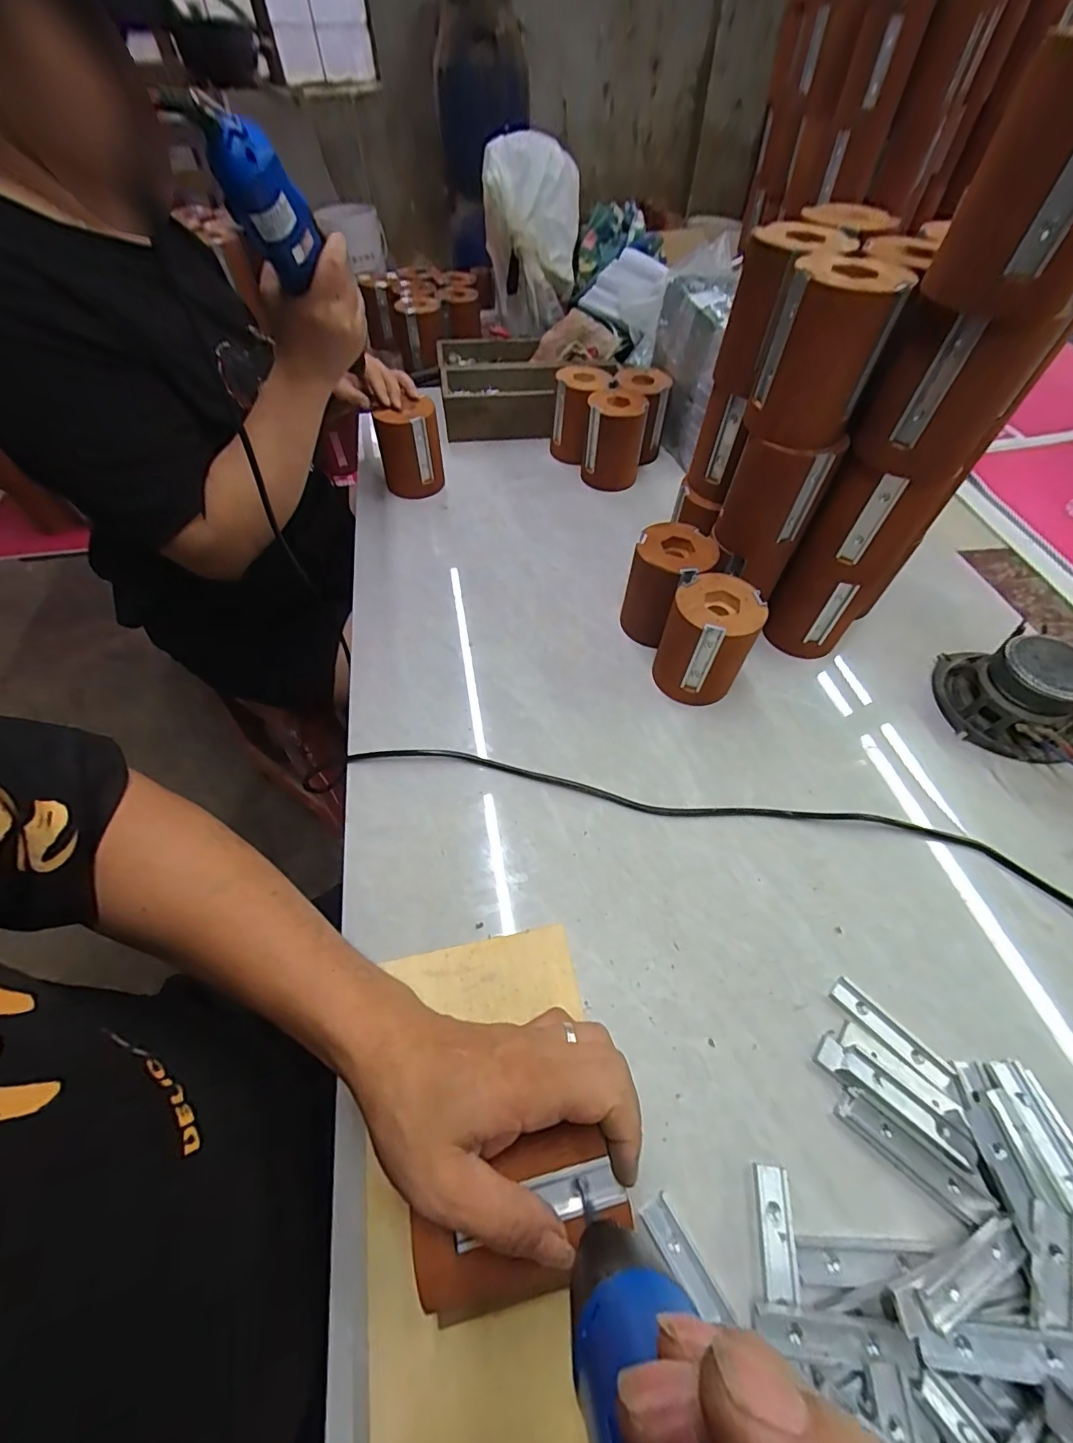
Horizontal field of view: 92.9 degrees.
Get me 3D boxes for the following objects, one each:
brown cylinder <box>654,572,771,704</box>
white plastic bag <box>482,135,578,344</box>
[{"bbox_3d":[0.162,-0.075,0.482,0.075,0.096,0.077,1,56,-1],"label":"brown cylinder"},{"bbox_3d":[-0.010,-0.736,0.782,0.142,0.198,0.123,2,56,2],"label":"white plastic bag"}]

